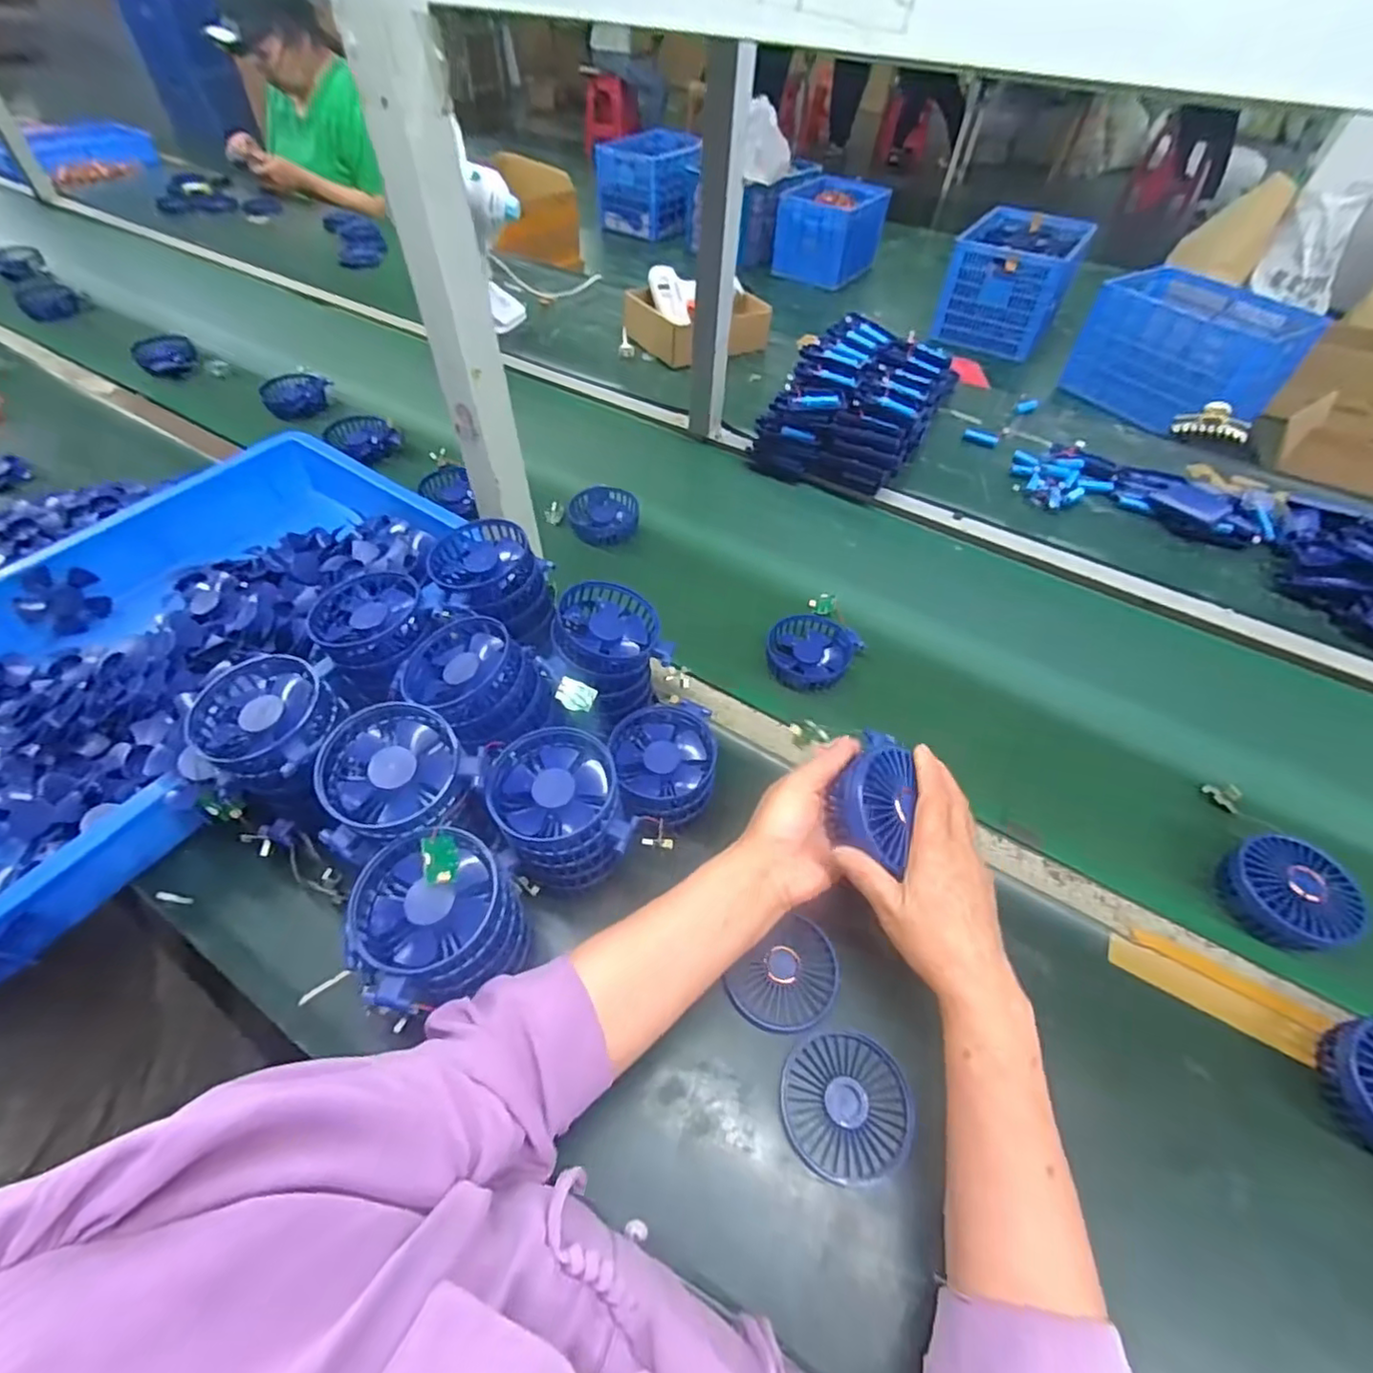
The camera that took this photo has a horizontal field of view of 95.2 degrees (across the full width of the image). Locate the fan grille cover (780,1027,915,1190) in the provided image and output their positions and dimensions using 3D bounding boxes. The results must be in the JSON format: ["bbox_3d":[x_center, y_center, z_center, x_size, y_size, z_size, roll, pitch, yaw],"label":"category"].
[{"bbox_3d":[0.110,0.289,0.435,0.086,0.009,0.087,12,51,8],"label":"fan grille cover"}]

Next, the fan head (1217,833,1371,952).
[{"bbox_3d":[0.487,0.168,0.508,0.089,0.044,0.086,1,50,-1],"label":"fan head"}]

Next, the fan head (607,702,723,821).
[{"bbox_3d":[-0.019,0.063,0.533,0.090,0.033,0.101,-5,51,-6],"label":"fan head"}]

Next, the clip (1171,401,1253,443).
[{"bbox_3d":[0.899,-0.450,1.068,0.054,0.055,0.105,-34,59,-26],"label":"clip"}]

